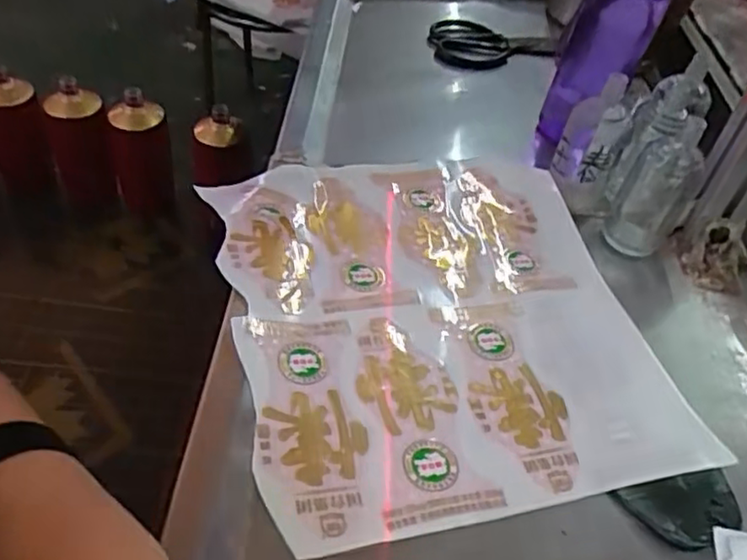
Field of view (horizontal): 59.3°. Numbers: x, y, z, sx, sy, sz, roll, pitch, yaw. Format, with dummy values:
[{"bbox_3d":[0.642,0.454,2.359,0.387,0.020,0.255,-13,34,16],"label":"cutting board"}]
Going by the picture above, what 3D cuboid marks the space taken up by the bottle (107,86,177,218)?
[{"bbox_3d":[-0.345,-0.177,0.982,0.080,0.188,0.069,-14,50,-19],"label":"bottle"}]

